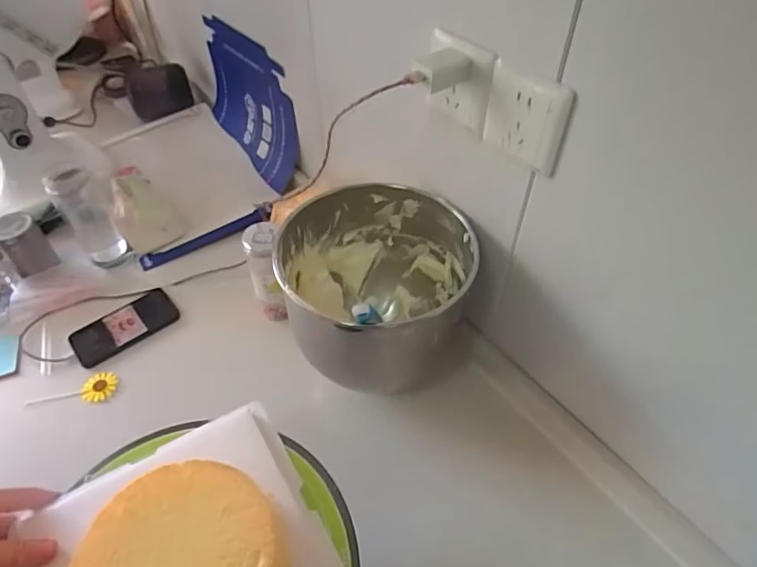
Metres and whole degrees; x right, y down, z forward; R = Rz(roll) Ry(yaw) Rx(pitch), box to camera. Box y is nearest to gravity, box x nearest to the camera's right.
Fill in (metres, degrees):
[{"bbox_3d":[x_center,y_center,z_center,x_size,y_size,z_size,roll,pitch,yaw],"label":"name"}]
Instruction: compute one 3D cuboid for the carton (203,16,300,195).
[{"bbox_3d":[-0.264,-0.357,0.995,0.052,0.239,0.336,-28,54,-23],"label":"carton"}]

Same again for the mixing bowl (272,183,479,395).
[{"bbox_3d":[-0.004,0.011,0.624,0.220,0.175,0.224,0,48,0],"label":"mixing bowl"}]

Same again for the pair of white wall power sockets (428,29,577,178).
[{"bbox_3d":[0.109,-0.175,0.489,0.018,0.088,0.166,-31,55,-25],"label":"pair of white wall power sockets"}]

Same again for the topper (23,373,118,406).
[{"bbox_3d":[-0.418,0.145,0.693,0.119,0.016,0.036,-3,48,-2],"label":"topper"}]

